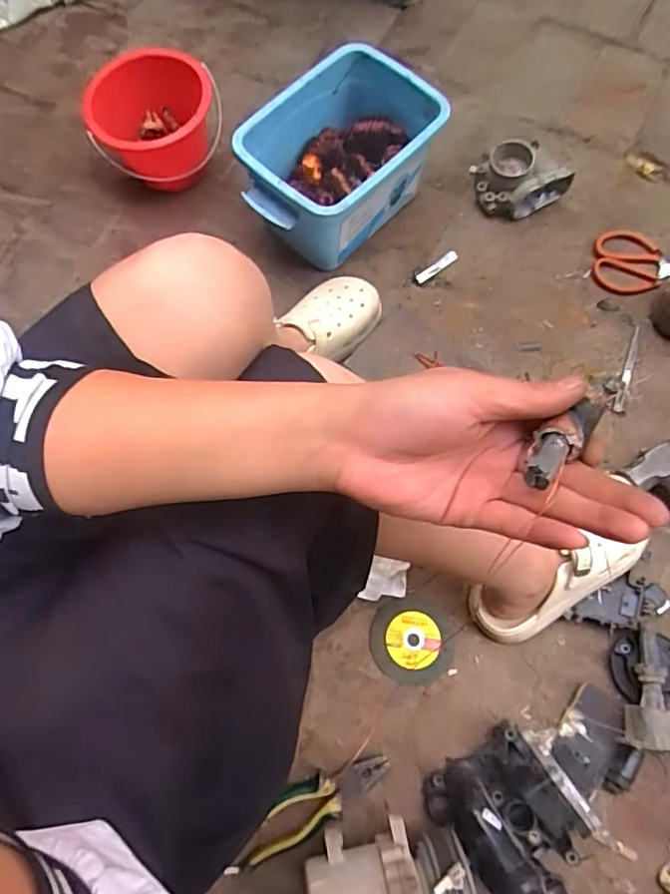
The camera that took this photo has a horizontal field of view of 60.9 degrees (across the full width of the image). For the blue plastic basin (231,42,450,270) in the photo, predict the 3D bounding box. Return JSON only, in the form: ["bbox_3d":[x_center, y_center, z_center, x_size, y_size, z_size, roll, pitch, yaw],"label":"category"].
[{"bbox_3d":[-0.001,-0.391,0.827,0.268,0.188,0.188,-40,76,-11],"label":"blue plastic basin"}]

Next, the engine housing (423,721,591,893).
[{"bbox_3d":[0.185,0.397,0.587,0.126,0.126,0.148,-33,75,-10],"label":"engine housing"}]

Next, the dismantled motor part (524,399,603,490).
[{"bbox_3d":[0.109,-0.005,0.272,0.057,0.013,0.021,-40,76,-22],"label":"dismantled motor part"}]

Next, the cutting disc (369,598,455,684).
[{"bbox_3d":[0.095,0.238,0.704,0.100,0.006,0.099,0,72,1],"label":"cutting disc"}]

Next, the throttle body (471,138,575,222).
[{"bbox_3d":[0.282,-0.392,0.847,0.142,0.069,0.084,4,72,2],"label":"throttle body"}]

